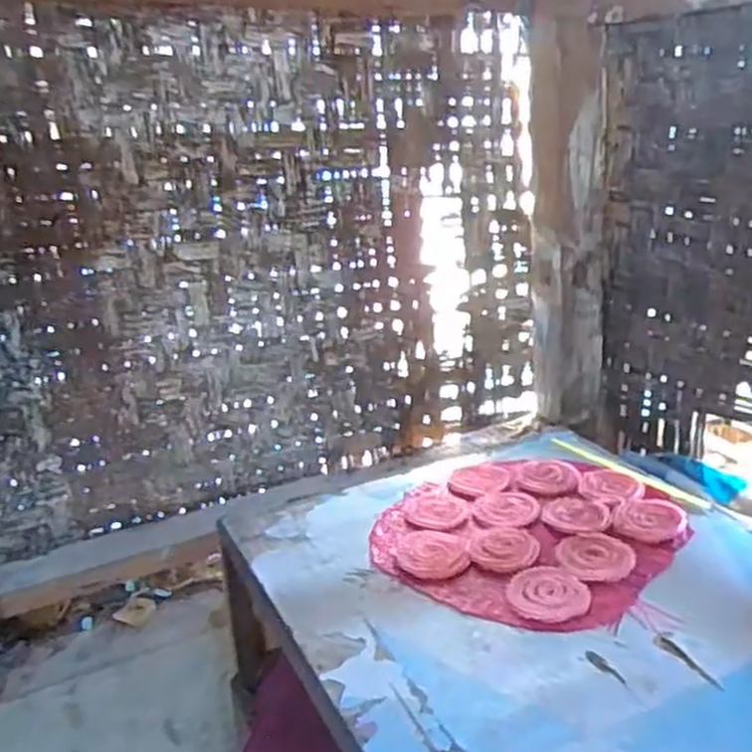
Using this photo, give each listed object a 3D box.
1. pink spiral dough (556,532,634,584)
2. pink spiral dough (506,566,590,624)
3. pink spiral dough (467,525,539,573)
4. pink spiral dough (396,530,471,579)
[{"bbox_3d":[0.237,0.195,0.832,0.079,0.007,0.088,5,22,23],"label":"pink spiral dough"},{"bbox_3d":[0.175,0.219,0.779,0.079,0.006,0.080,4,22,21],"label":"pink spiral dough"},{"bbox_3d":[0.142,0.190,0.852,0.075,0.006,0.084,2,21,15],"label":"pink spiral dough"},{"bbox_3d":[0.064,0.197,0.855,0.080,0.006,0.095,-5,20,-1],"label":"pink spiral dough"}]

